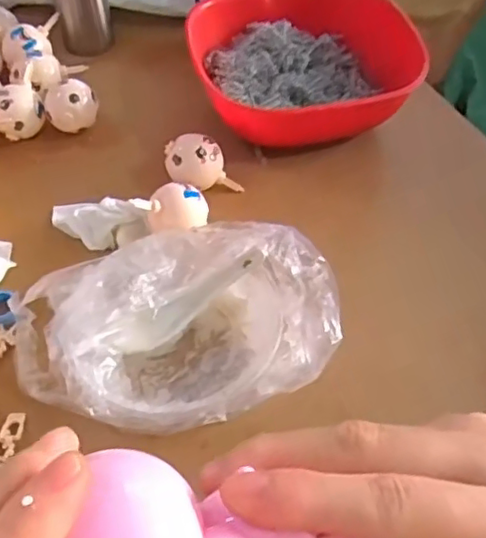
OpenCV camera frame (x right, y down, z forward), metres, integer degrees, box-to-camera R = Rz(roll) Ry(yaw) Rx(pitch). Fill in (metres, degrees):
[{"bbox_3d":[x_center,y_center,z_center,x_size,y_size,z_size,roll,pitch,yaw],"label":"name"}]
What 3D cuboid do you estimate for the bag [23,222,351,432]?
[{"bbox_3d":[-0.048,0.038,0.425,0.214,0.064,0.139,-11,55,-8],"label":"bag"}]

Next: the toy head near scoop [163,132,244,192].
[{"bbox_3d":[-0.035,-0.088,0.528,0.060,0.052,0.042,-12,55,-8],"label":"toy head near scoop"}]

